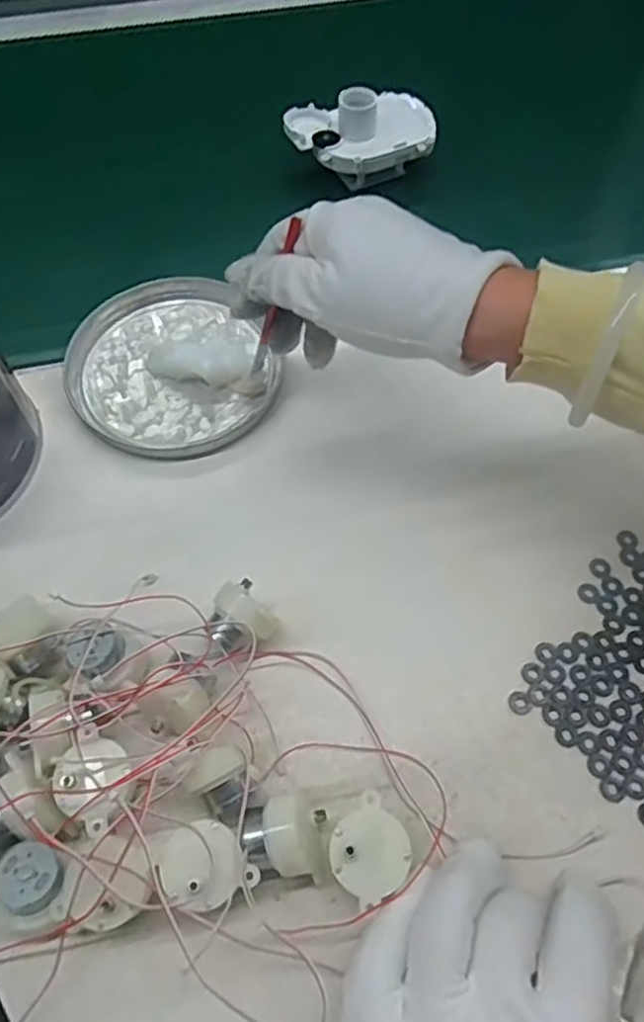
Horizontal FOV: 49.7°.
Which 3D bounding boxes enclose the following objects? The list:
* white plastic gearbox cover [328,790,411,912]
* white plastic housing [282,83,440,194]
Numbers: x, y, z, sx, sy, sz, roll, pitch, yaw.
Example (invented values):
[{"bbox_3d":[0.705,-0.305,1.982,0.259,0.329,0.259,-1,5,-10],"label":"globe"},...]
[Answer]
[{"bbox_3d":[0.019,0.139,0.283,0.032,0.027,0.031,-40,67,-20],"label":"white plastic gearbox cover"},{"bbox_3d":[0.028,-0.275,0.508,0.098,0.056,0.064,-19,61,-11],"label":"white plastic housing"}]

